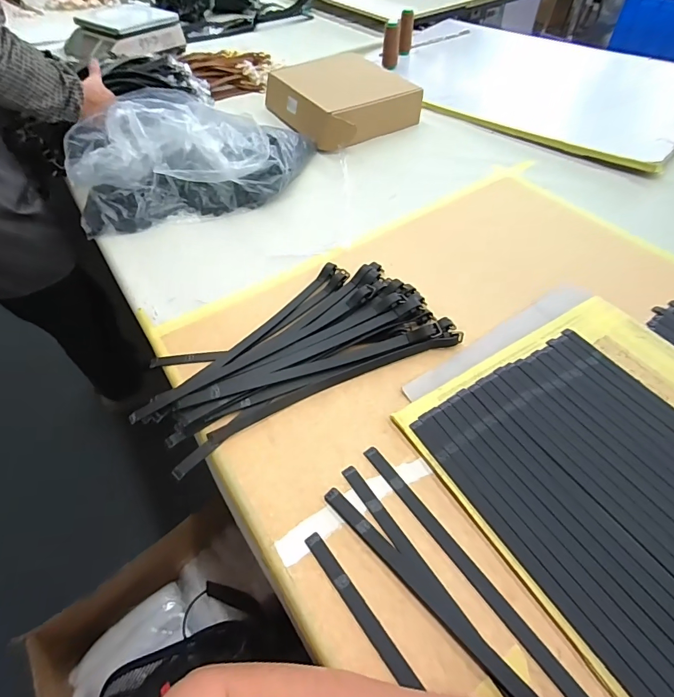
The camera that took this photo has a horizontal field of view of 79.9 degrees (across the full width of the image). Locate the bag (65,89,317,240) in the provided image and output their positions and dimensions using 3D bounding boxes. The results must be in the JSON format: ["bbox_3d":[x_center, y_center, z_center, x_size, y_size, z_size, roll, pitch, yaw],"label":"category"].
[{"bbox_3d":[-0.271,-0.383,0.775,0.470,0.153,0.192,-16,53,-10],"label":"bag"}]

